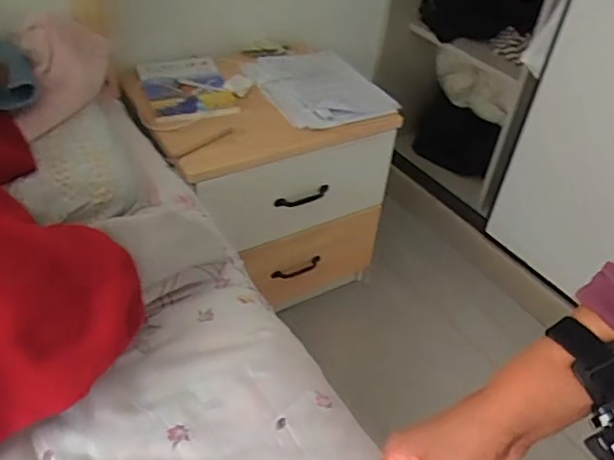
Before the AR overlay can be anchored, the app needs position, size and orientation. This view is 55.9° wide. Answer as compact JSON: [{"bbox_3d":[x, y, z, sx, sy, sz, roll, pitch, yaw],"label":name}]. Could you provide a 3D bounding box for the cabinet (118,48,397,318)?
[{"bbox_3d":[-0.104,-0.113,1.306,0.459,0.450,0.373,-21,47,-28],"label":"cabinet"}]

